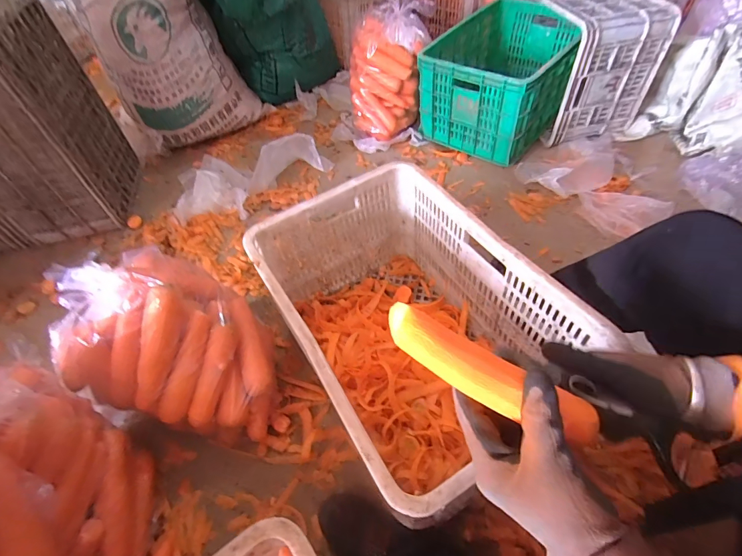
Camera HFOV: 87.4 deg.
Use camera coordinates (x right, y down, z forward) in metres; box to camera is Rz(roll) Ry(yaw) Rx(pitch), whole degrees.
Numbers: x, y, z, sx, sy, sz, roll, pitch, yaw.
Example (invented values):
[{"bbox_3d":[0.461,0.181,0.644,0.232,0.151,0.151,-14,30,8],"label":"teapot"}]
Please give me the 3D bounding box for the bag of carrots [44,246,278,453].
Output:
[{"bbox_3d":[-0.351,0.116,0.697,0.351,0.268,0.245,9,53,12],"label":"bag of carrots"}]

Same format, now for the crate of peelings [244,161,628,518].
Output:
[{"bbox_3d":[0.056,0.087,0.689,0.350,0.281,0.506,-28,54,-17],"label":"crate of peelings"}]

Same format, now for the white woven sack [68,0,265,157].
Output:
[{"bbox_3d":[-0.621,-0.774,1.086,0.411,0.733,0.212,-25,54,-15],"label":"white woven sack"}]

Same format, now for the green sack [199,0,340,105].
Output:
[{"bbox_3d":[-0.348,-0.889,1.318,0.360,0.511,0.345,-9,51,-3],"label":"green sack"}]

